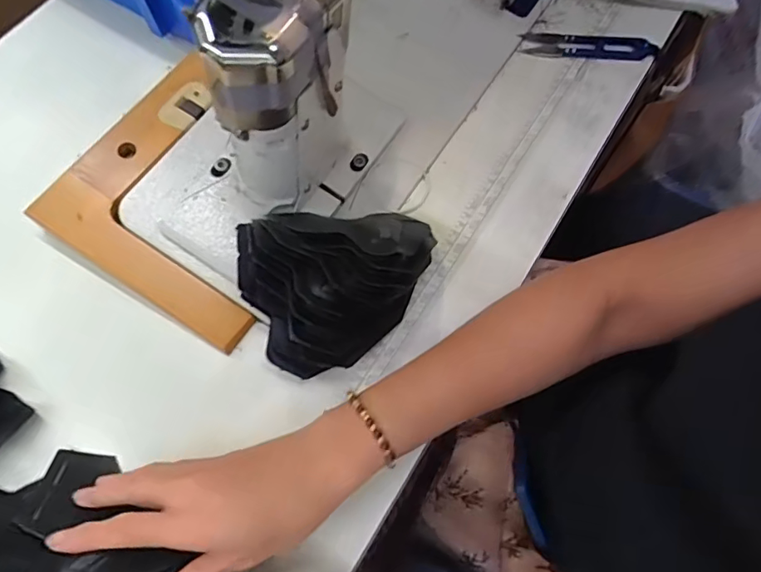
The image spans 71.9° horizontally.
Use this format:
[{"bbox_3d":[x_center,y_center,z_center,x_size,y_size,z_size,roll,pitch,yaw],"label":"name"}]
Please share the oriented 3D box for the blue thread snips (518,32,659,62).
[{"bbox_3d":[0.197,-0.228,0.497,0.123,0.008,0.029,7,67,3],"label":"blue thread snips"}]

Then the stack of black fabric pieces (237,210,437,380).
[{"bbox_3d":[-0.029,-0.007,0.367,0.133,0.077,0.124,-10,68,-4],"label":"stack of black fabric pieces"}]

